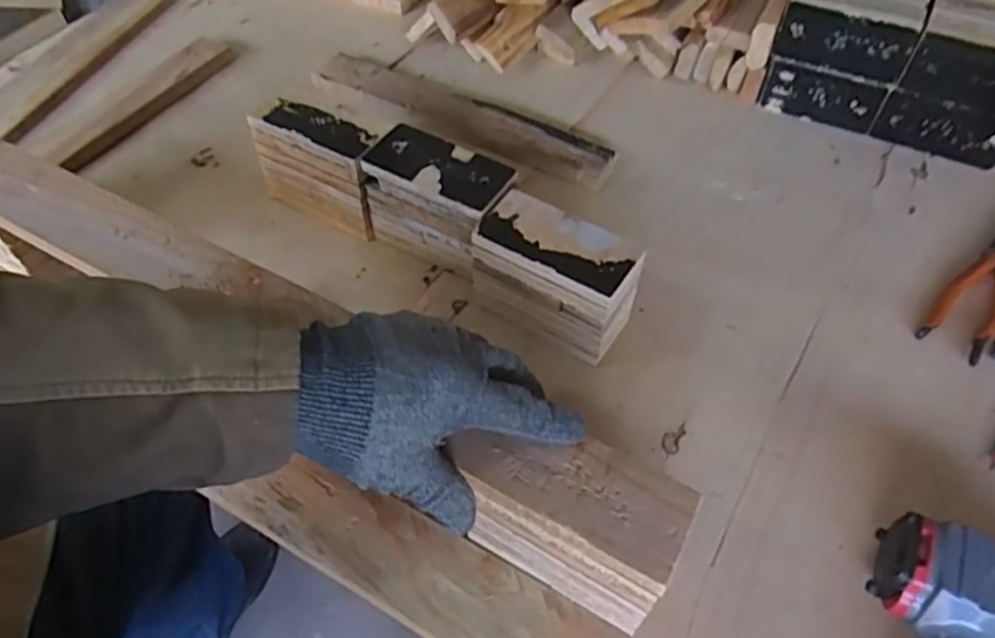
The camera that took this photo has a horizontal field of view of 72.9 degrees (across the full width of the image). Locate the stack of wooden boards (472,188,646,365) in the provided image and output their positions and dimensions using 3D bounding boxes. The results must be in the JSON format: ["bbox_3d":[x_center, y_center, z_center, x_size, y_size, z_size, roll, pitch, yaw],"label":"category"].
[{"bbox_3d":[0.044,-0.032,0.537,0.124,0.093,0.066,26,59,20],"label":"stack of wooden boards"}]

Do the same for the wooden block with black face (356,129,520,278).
[{"bbox_3d":[-0.049,-0.099,0.580,0.120,0.083,0.068,28,60,21],"label":"wooden block with black face"}]

